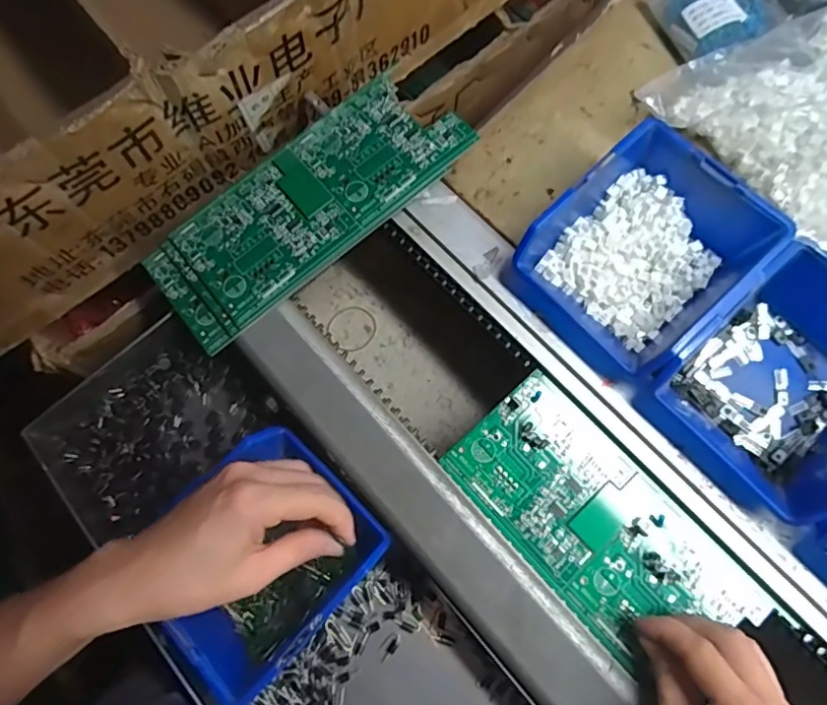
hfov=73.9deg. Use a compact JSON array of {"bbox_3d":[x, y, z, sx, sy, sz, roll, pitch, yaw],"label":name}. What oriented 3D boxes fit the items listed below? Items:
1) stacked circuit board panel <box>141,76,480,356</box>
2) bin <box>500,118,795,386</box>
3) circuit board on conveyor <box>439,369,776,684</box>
[{"bbox_3d":[-0.077,-0.108,0.402,0.240,0.010,0.090,-40,79,-5],"label":"stacked circuit board panel"},{"bbox_3d":[0.150,-0.066,0.363,0.138,0.058,0.119,-42,77,-9],"label":"bin"},{"bbox_3d":[0.116,0.111,0.353,0.092,0.005,0.191,-41,77,-9],"label":"circuit board on conveyor"}]

